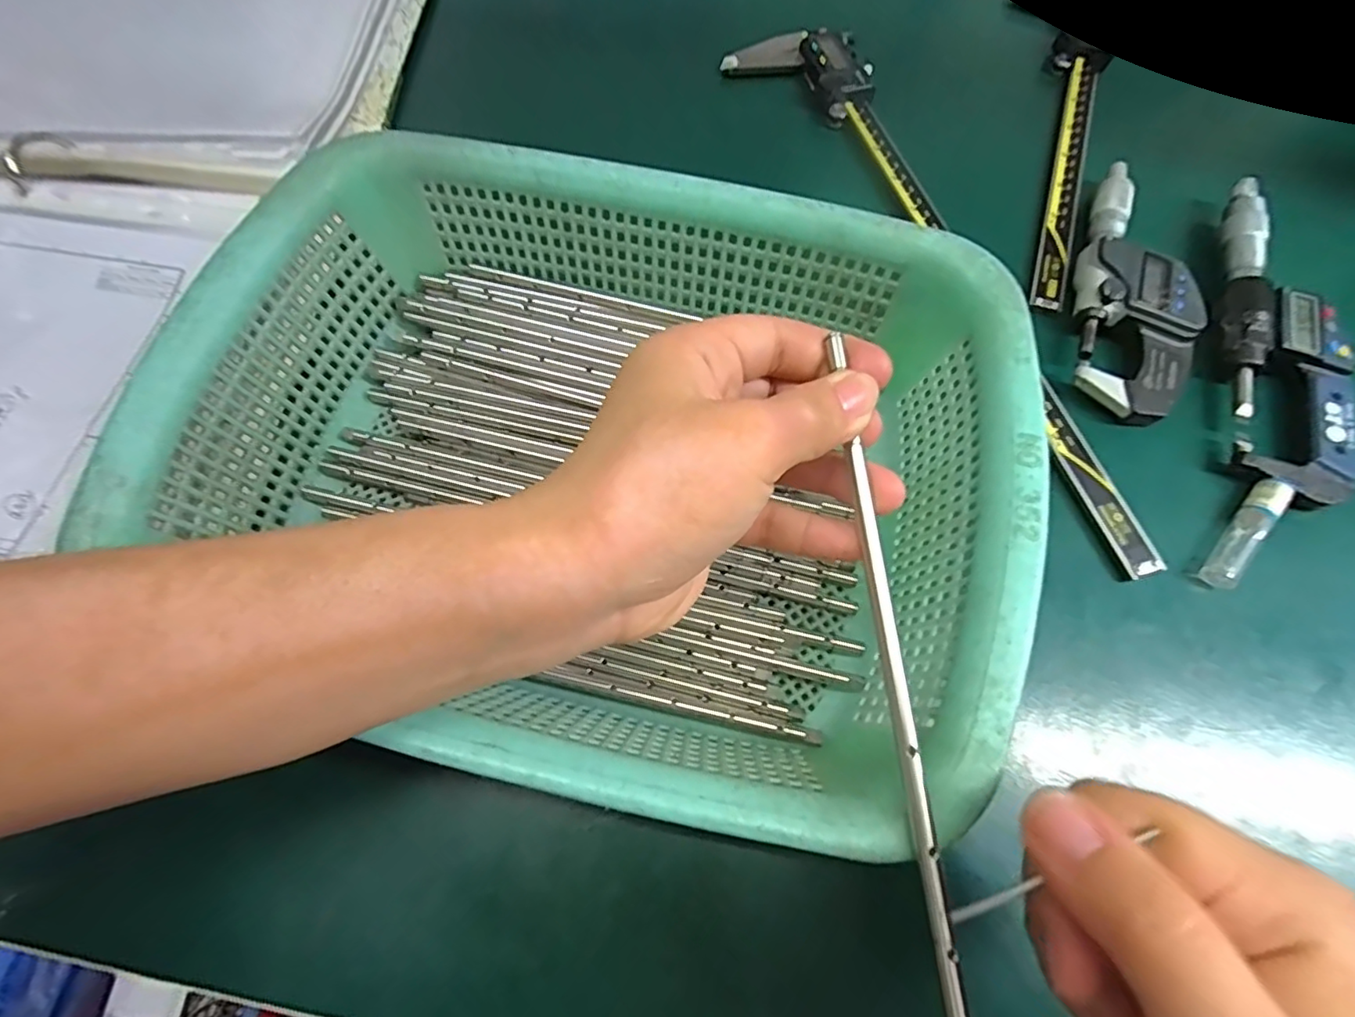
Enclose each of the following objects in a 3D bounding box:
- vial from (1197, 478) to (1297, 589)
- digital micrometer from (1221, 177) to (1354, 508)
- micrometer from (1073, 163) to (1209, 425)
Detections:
[{"bbox_3d":[0.248,0.011,0.254,0.011,0.013,0.059,40,72,15],"label":"vial"},{"bbox_3d":[0.293,-0.086,0.287,0.051,0.022,0.178,12,67,5],"label":"digital micrometer"},{"bbox_3d":[0.235,-0.117,0.300,0.053,0.023,0.157,12,67,5],"label":"micrometer"}]

